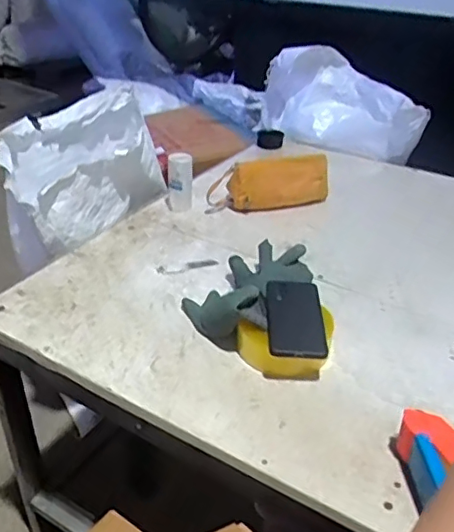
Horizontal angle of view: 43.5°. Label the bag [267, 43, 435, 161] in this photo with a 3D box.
[{"bbox_3d":[0.383,-0.545,1.868,0.529,0.274,0.349,5,33,5],"label":"bag"}]

